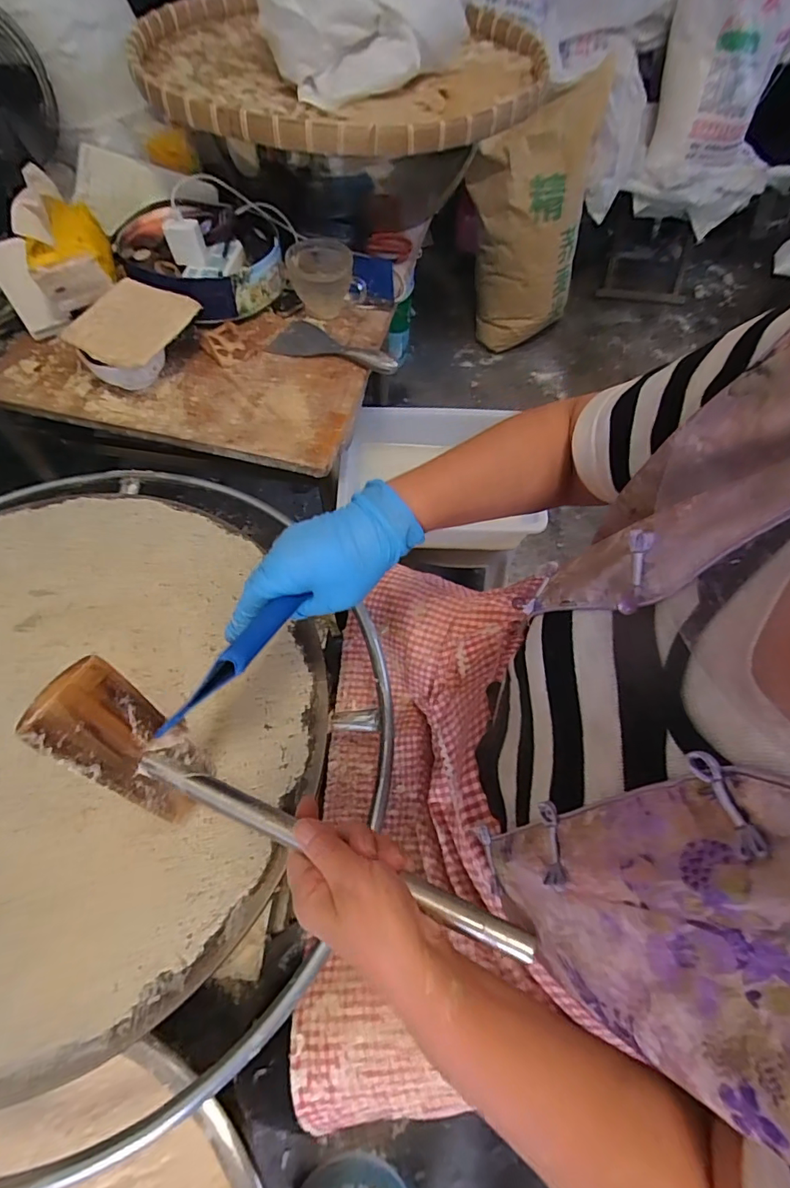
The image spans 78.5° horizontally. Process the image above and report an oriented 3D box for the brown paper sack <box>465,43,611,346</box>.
[{"bbox_3d":[0.404,-1.096,1.481,0.325,0.593,0.213,-17,65,-12],"label":"brown paper sack"}]

